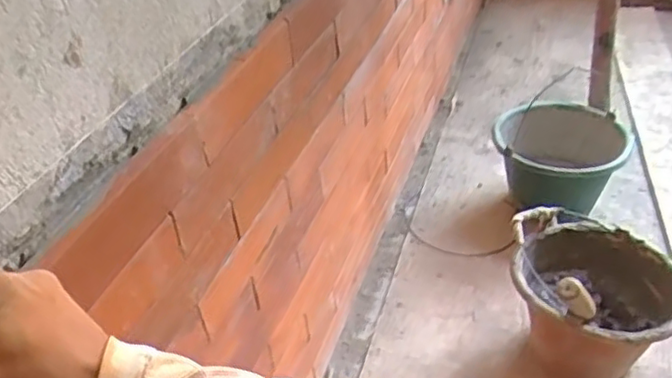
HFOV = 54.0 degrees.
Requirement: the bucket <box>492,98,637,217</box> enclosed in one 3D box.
[{"bbox_3d":[0.459,-0.049,1.366,0.253,0.180,0.271,-3,36,2],"label":"bucket"}]

